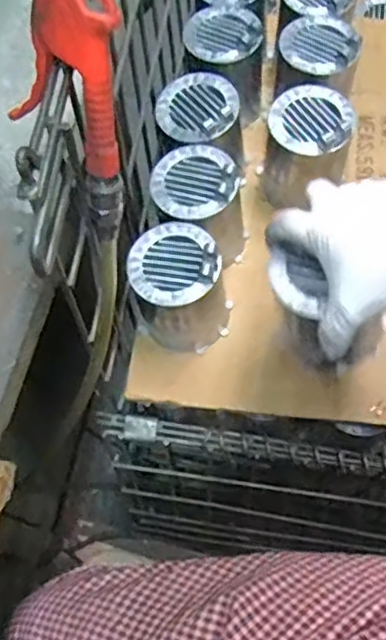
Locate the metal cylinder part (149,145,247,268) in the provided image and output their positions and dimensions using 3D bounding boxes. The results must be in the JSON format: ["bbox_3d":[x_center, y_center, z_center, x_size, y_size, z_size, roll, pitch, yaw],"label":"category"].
[{"bbox_3d":[0.009,-0.117,0.678,0.093,0.121,0.083,-1,66,3],"label":"metal cylinder part"}]

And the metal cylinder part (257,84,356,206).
[{"bbox_3d":[0.121,-0.180,0.700,0.085,0.114,0.087,12,68,8],"label":"metal cylinder part"}]

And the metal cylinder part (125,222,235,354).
[{"bbox_3d":[-0.012,-0.031,0.643,0.092,0.120,0.092,-27,68,-9],"label":"metal cylinder part"}]

